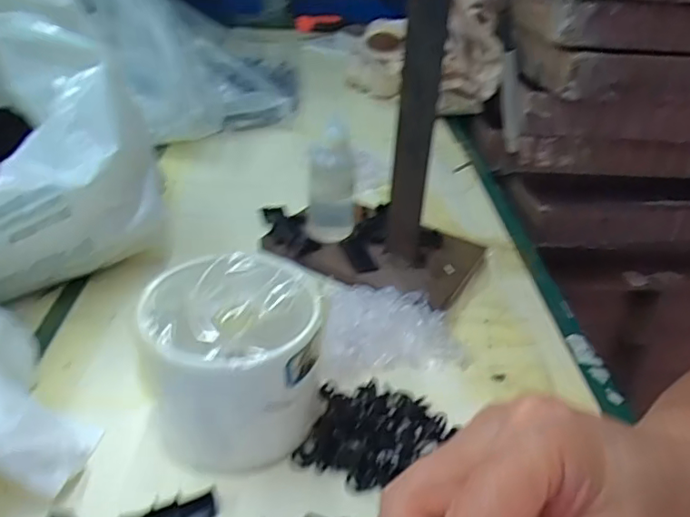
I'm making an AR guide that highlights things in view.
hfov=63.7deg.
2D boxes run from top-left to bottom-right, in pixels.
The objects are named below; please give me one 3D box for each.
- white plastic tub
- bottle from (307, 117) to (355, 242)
[{"bbox_3d":[-0.054,0.052,0.274,0.078,0.067,0.091,1,34,-7],"label":"white plastic tub"},{"bbox_3d":[-0.009,-0.057,0.407,0.034,0.093,0.032,4,34,-3],"label":"bottle"}]

